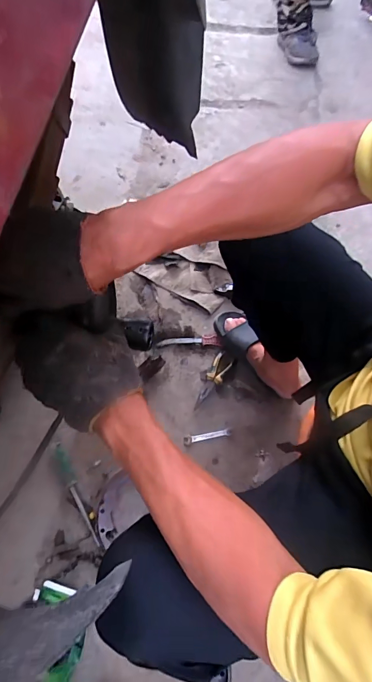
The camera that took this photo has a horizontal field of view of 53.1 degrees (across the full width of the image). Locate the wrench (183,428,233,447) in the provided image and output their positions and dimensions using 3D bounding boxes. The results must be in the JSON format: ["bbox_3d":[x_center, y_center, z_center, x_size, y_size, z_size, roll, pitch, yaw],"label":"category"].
[{"bbox_3d":[0.052,0.227,0.887,0.117,0.004,0.023,-10,66,-6],"label":"wrench"}]

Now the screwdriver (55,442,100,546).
[{"bbox_3d":[-0.238,0.327,0.798,0.023,0.032,0.224,-24,83,-11],"label":"screwdriver"}]

